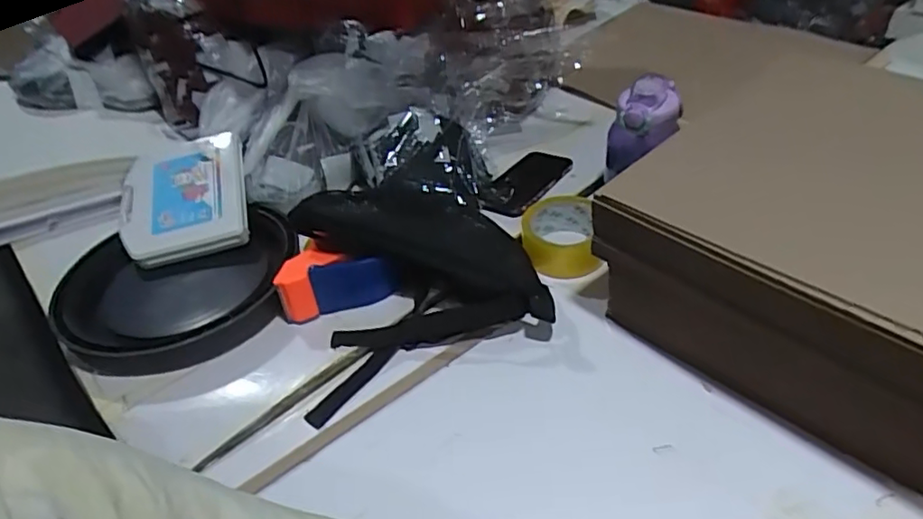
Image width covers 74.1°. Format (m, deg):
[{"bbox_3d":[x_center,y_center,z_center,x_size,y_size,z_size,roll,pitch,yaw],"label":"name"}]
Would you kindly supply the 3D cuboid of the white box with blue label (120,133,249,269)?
[{"bbox_3d":[-0.386,-0.096,0.849,0.167,0.035,0.241,-15,50,-5],"label":"white box with blue label"}]

